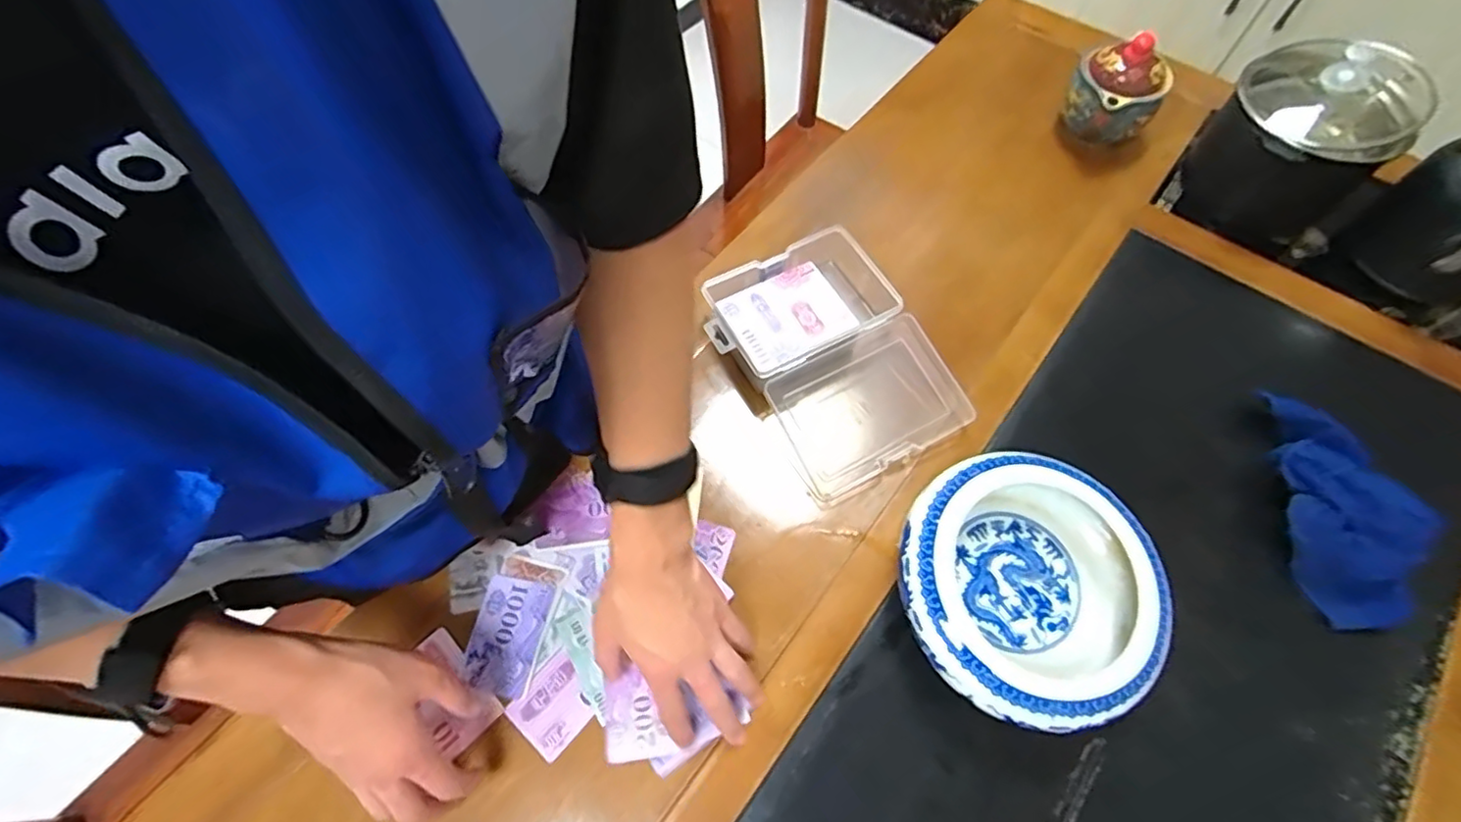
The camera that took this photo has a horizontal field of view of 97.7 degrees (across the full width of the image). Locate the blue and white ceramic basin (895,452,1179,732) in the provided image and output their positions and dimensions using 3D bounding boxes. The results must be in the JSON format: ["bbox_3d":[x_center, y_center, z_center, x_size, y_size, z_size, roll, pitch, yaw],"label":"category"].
[{"bbox_3d":[0.223,0.135,0.489,0.186,0.063,0.188,0,62,0],"label":"blue and white ceramic basin"}]

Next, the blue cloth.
[{"bbox_3d":[0.504,0.071,0.528,0.078,0.050,0.201,-1,62,0],"label":"blue cloth"}]

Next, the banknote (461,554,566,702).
[{"bbox_3d":[-0.173,0.169,0.507,0.051,0.004,0.101,12,63,7],"label":"banknote"}]

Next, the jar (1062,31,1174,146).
[{"bbox_3d":[0.432,-0.357,0.720,0.085,0.102,0.097,-14,63,-7],"label":"jar"}]

